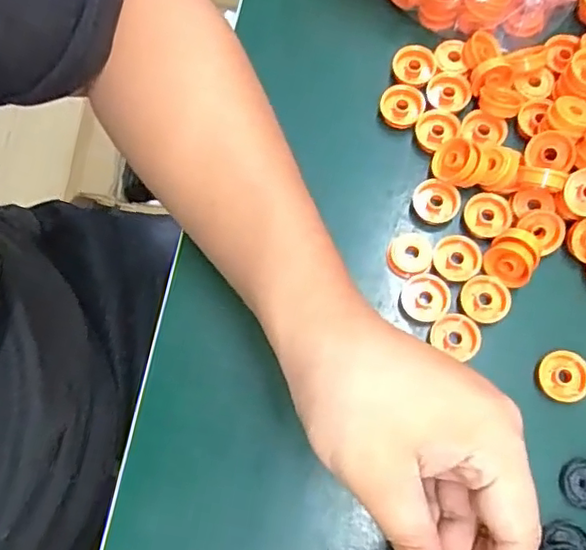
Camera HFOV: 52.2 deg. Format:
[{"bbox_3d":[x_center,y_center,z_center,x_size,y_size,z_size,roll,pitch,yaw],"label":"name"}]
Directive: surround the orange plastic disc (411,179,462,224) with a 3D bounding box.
[{"bbox_3d":[0.082,-0.042,0.342,0.026,0.011,0.021,26,77,8],"label":"orange plastic disc"}]

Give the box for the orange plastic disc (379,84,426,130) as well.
[{"bbox_3d":[0.065,-0.101,0.358,0.025,0.009,0.024,0,75,1],"label":"orange plastic disc"}]

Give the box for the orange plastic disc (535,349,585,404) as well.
[{"bbox_3d":[0.141,0.053,0.312,0.026,0.010,0.025,0,75,1],"label":"orange plastic disc"}]

